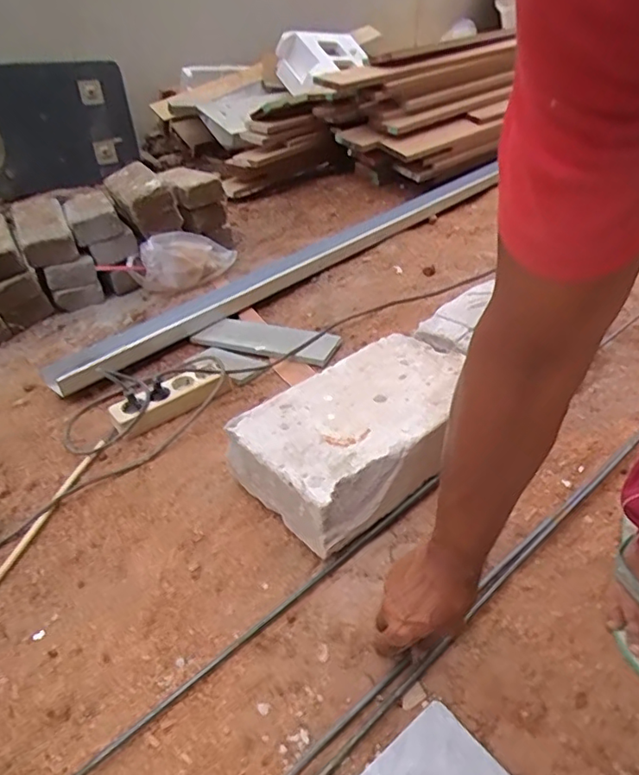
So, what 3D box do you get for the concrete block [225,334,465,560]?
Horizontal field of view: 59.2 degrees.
[{"bbox_3d":[0.068,0.061,0.790,0.349,0.114,0.199,-31,47,-31],"label":"concrete block"}]

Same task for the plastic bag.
[{"bbox_3d":[-0.307,-0.308,1.290,0.249,0.109,0.100,-26,46,-27],"label":"plastic bag"}]

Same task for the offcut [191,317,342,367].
[{"bbox_3d":[-0.105,-0.097,1.106,0.281,0.015,0.106,11,42,18],"label":"offcut"}]

